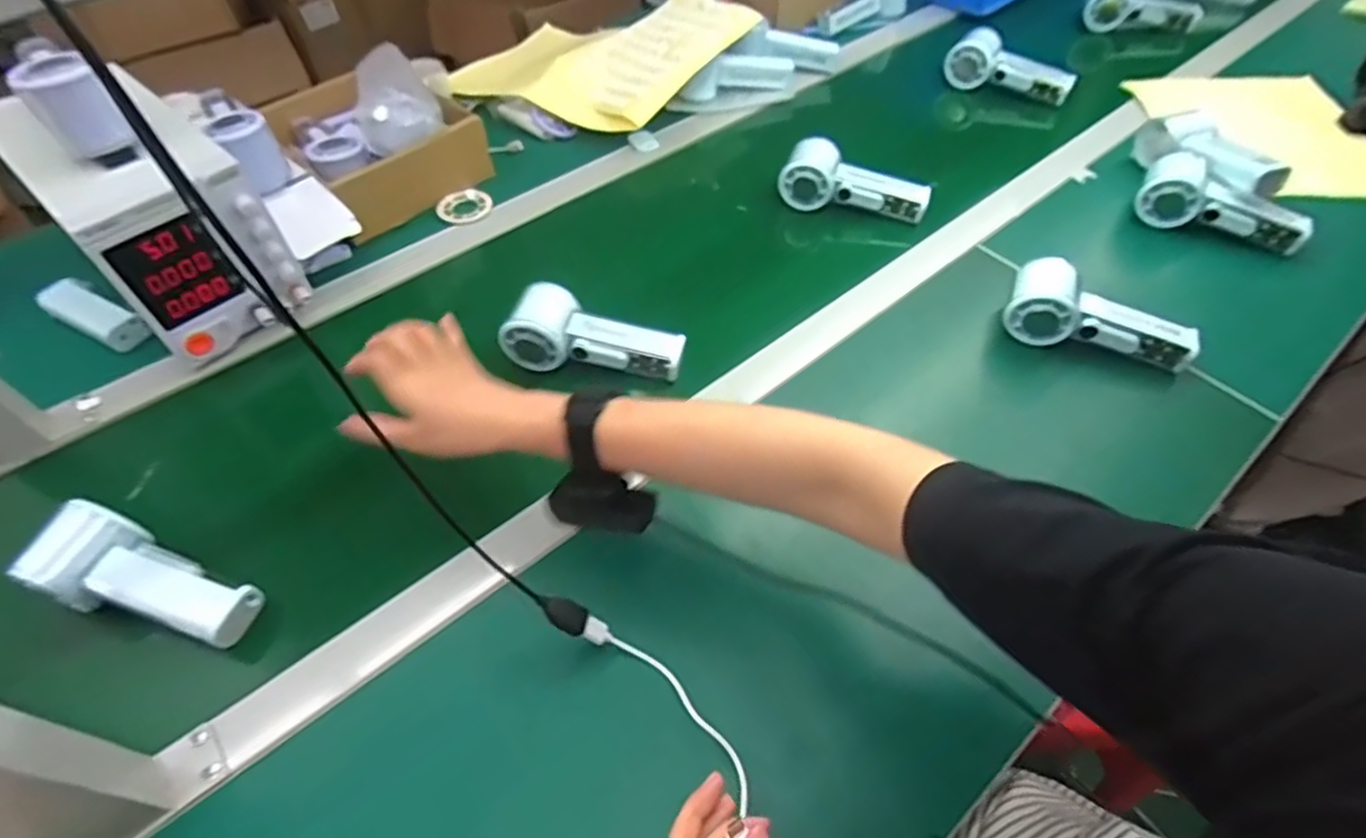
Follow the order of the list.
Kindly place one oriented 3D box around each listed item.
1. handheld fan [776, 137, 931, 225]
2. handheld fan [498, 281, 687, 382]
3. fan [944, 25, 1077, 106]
[{"bbox_3d":[0.177,-0.240,0.710,0.152,0.054,0.042,20,55,16],"label":"handheld fan"},{"bbox_3d":[-0.074,-0.073,0.587,0.148,0.050,0.054,9,53,8],"label":"handheld fan"},{"bbox_3d":[0.407,-0.437,0.853,0.033,0.063,0.156,-38,60,-25],"label":"fan"}]

